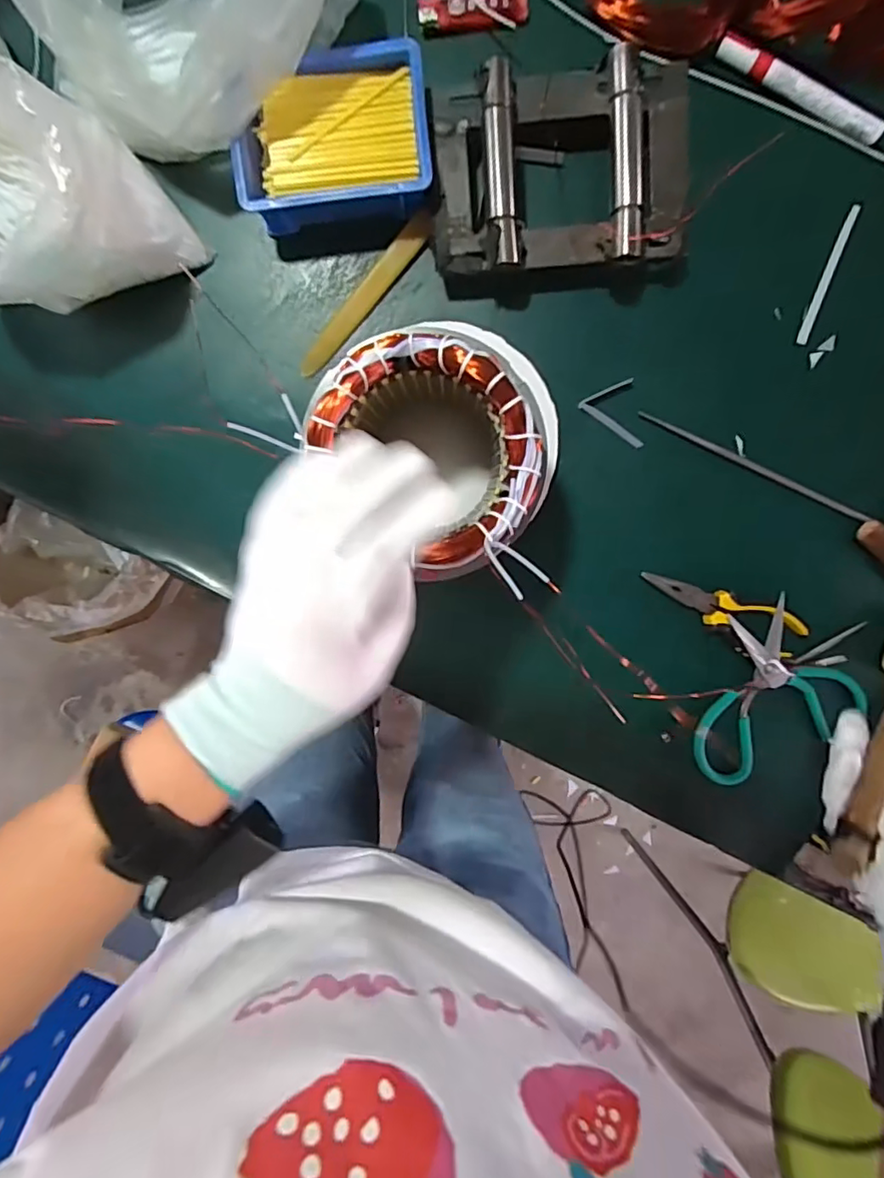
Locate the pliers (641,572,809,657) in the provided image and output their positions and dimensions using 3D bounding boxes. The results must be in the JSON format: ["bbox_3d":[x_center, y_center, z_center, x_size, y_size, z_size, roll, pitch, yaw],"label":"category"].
[{"bbox_3d":[0.246,0.026,0.504,0.147,0.017,0.047,19,96,4],"label":"pliers"}]

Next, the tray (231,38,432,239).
[{"bbox_3d":[-0.084,-0.340,0.440,0.149,0.055,0.099,-6,100,2],"label":"tray"}]

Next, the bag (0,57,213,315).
[{"bbox_3d":[-0.305,-0.289,0.421,0.182,0.117,0.138,-23,99,4],"label":"bag"}]

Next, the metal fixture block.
[{"bbox_3d":[0.092,-0.320,0.440,0.193,0.050,0.132,-3,100,1],"label":"metal fixture block"}]

